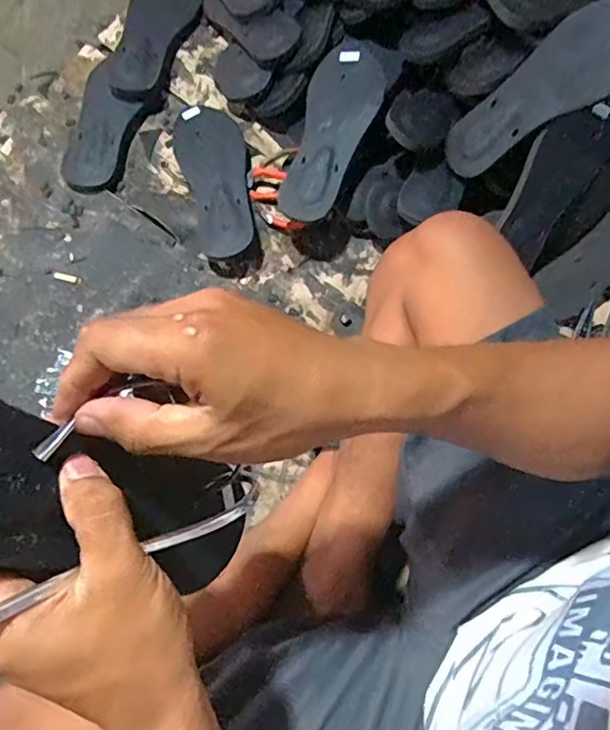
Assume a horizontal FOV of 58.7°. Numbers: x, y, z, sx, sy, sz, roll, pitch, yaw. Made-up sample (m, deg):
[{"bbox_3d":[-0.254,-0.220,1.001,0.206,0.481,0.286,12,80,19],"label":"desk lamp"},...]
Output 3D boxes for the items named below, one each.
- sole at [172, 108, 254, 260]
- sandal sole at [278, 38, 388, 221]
[{"bbox_3d":[-0.113,-0.246,0.699,0.082,0.026,0.209,-15,76,-8],"label":"sole"},{"bbox_3d":[0.033,-0.287,0.658,0.088,0.031,0.223,20,91,4],"label":"sandal sole"}]

